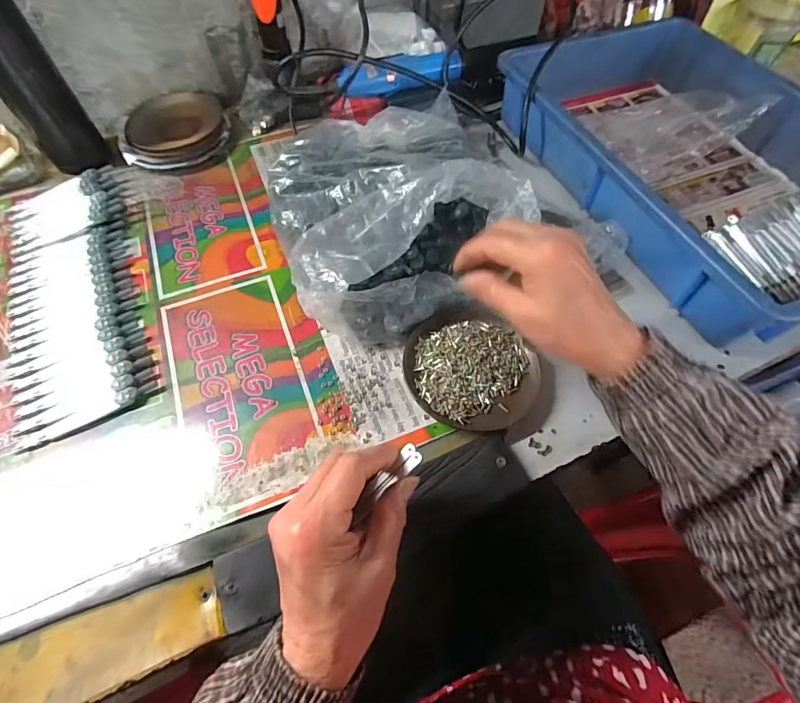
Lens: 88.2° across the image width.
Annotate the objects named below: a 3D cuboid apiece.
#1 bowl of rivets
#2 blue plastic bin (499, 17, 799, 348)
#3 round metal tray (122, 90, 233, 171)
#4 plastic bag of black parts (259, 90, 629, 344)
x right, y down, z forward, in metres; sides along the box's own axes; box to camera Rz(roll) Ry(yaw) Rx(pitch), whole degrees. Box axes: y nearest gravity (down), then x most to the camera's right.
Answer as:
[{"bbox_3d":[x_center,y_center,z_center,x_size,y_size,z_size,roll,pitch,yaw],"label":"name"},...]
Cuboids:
[{"bbox_3d":[0.062,0.014,0.361,0.112,0.021,0.116,1,59,-1],"label":"bowl of rivets"},{"bbox_3d":[0.332,-0.225,0.471,0.309,0.079,0.433,-19,61,-11],"label":"blue plastic bin"},{"bbox_3d":[-0.294,-0.290,0.539,0.130,0.033,0.130,1,59,-1],"label":"round metal tray"},{"bbox_3d":[0.010,-0.156,0.428,0.274,0.081,0.270,-21,62,-13],"label":"plastic bag of black parts"}]

